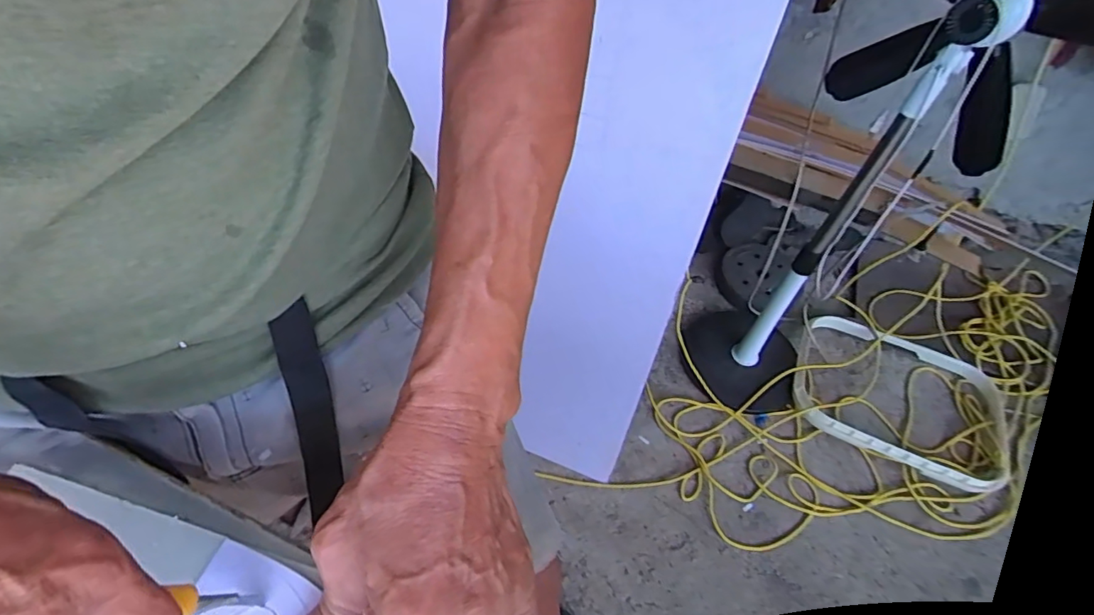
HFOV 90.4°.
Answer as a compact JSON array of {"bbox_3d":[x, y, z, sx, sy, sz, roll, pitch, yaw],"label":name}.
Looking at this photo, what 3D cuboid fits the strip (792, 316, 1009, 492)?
[{"bbox_3d":[0.804,0.194,1.250,0.467,0.066,0.368,21,51,11],"label":"strip"}]

